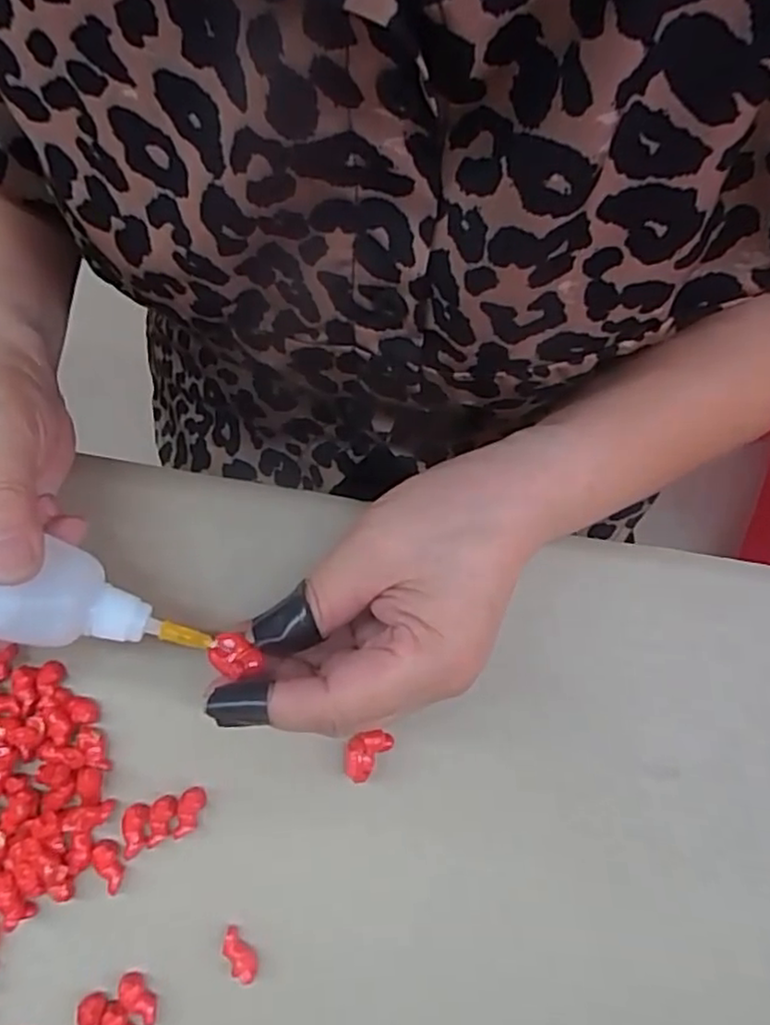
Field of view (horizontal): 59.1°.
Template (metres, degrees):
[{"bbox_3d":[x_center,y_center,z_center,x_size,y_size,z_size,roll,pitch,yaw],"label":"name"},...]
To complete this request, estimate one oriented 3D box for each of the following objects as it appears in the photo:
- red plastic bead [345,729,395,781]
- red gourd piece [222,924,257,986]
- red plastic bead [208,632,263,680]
[{"bbox_3d":[-0.008,0.090,0.255,0.014,0.012,0.020,39,79,6],"label":"red plastic bead"},{"bbox_3d":[-0.052,0.158,0.243,0.009,0.007,0.018,-35,81,-9],"label":"red gourd piece"},{"bbox_3d":[-0.050,0.048,0.229,0.019,0.011,0.014,17,78,3],"label":"red plastic bead"}]

